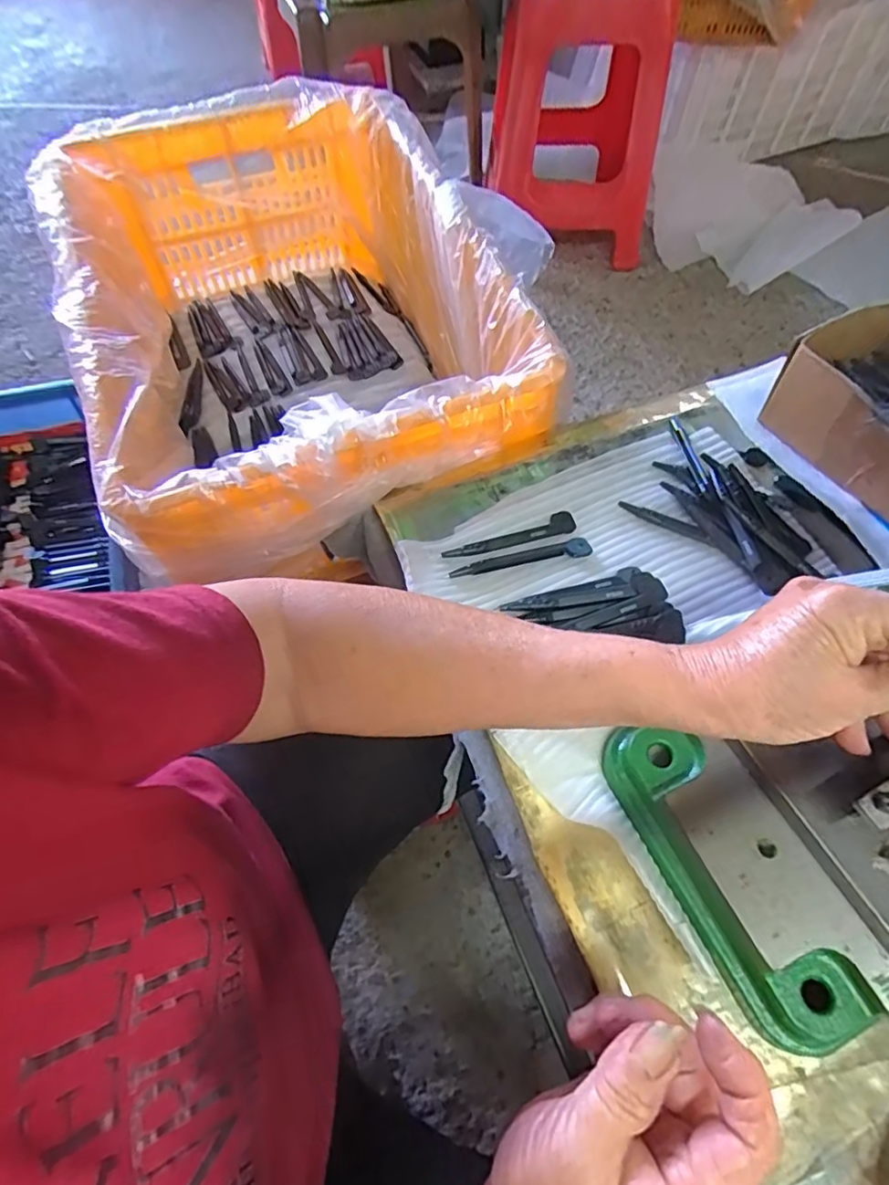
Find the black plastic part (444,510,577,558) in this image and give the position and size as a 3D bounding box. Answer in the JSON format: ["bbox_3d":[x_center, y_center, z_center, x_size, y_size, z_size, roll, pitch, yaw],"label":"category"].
[{"bbox_3d":[0.047,-0.037,0.418,0.098,0.006,0.016,-21,63,-11],"label":"black plastic part"}]

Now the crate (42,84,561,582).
[{"bbox_3d":[-0.146,-0.248,0.595,0.341,0.209,0.497,-21,63,-11],"label":"crate"}]

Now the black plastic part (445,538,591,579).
[{"bbox_3d":[0.052,-0.023,0.408,0.098,0.008,0.015,-13,62,-7],"label":"black plastic part"}]

